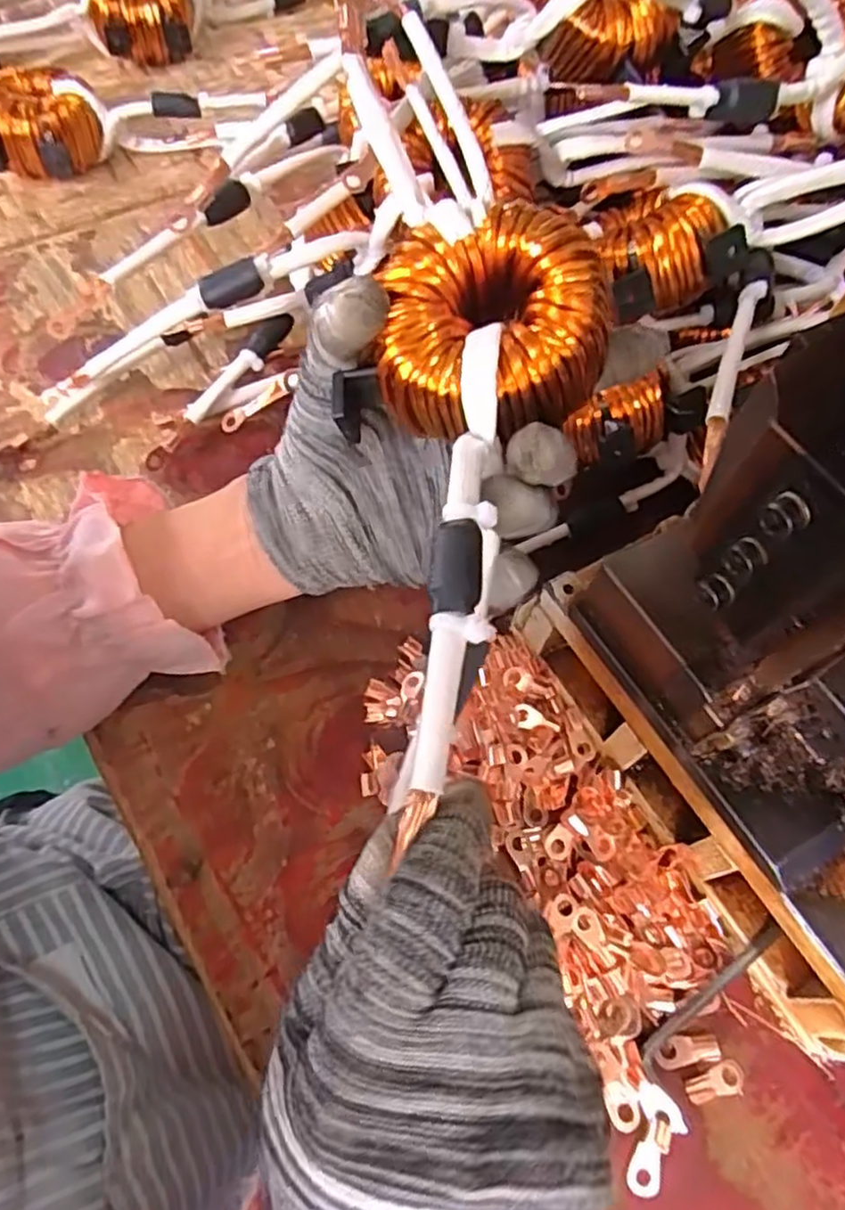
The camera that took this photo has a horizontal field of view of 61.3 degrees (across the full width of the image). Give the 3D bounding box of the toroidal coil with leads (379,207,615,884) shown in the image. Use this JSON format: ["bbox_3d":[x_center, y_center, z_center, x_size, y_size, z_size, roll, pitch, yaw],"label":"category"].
[{"bbox_3d":[0.017,-0.036,0.214,0.070,0.033,0.197,7,70,0],"label":"toroidal coil with leads"}]

